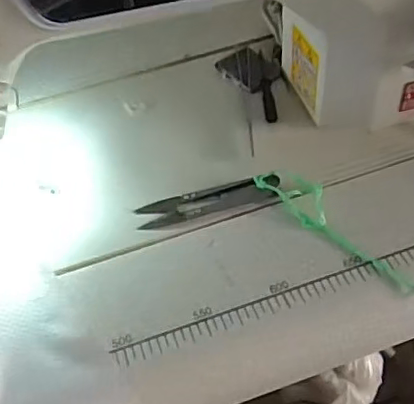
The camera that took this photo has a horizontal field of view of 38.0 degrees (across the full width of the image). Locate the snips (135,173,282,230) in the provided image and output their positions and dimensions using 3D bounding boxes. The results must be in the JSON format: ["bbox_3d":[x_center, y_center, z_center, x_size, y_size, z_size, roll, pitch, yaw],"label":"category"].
[{"bbox_3d":[0.001,-0.003,0.410,0.096,0.010,0.023,-13,50,-7],"label":"snips"}]

